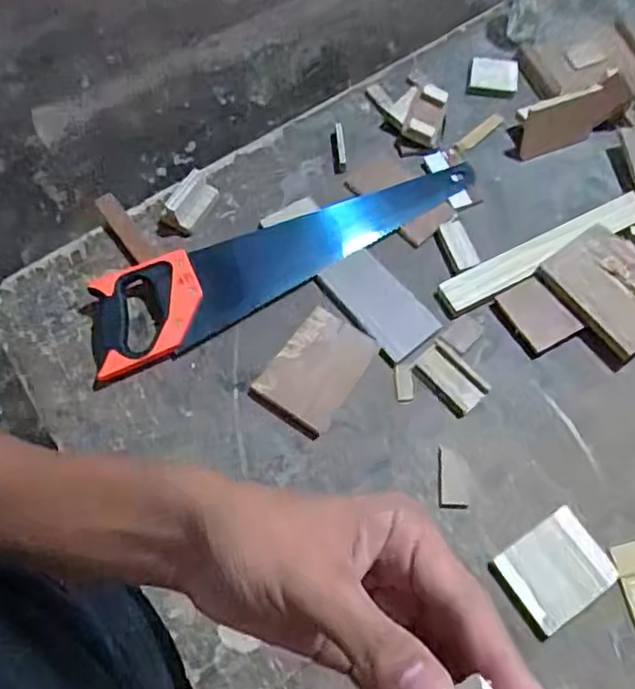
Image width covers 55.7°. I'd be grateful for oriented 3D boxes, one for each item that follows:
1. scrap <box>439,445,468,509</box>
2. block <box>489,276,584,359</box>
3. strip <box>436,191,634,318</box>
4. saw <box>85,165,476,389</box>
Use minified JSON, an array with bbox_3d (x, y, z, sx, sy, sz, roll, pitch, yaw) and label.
[{"bbox_3d":[0.146,0.145,0.650,0.029,0.005,0.063,4,68,0],"label":"scrap"},{"bbox_3d":[0.256,-0.033,0.711,0.066,0.016,0.085,-31,72,-13],"label":"block"},{"bbox_3d":[0.369,-0.157,0.762,0.485,0.024,0.046,-26,71,-11],"label":"strip"},{"bbox_3d":[-0.045,-0.124,0.742,0.513,0.034,0.109,-28,72,-12],"label":"saw"}]

